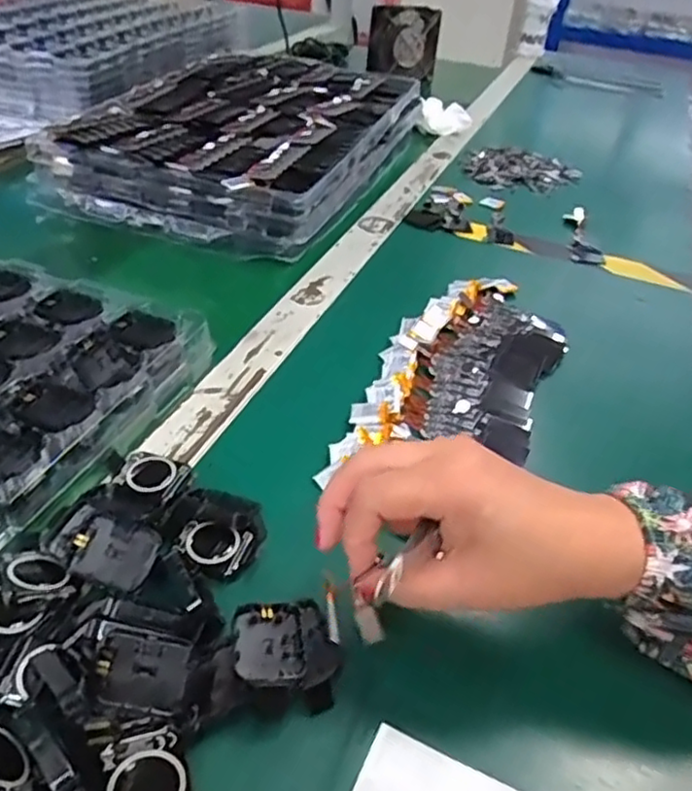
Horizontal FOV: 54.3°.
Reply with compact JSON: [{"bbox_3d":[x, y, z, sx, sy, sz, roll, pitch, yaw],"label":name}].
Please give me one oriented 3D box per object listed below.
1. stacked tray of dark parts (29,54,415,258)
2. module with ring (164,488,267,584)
[{"bbox_3d":[-0.103,-0.322,0.812,0.305,0.063,0.460,17,40,14],"label":"stacked tray of dark parts"},{"bbox_3d":[-0.070,0.074,0.374,0.050,0.019,0.052,15,39,11],"label":"module with ring"}]

